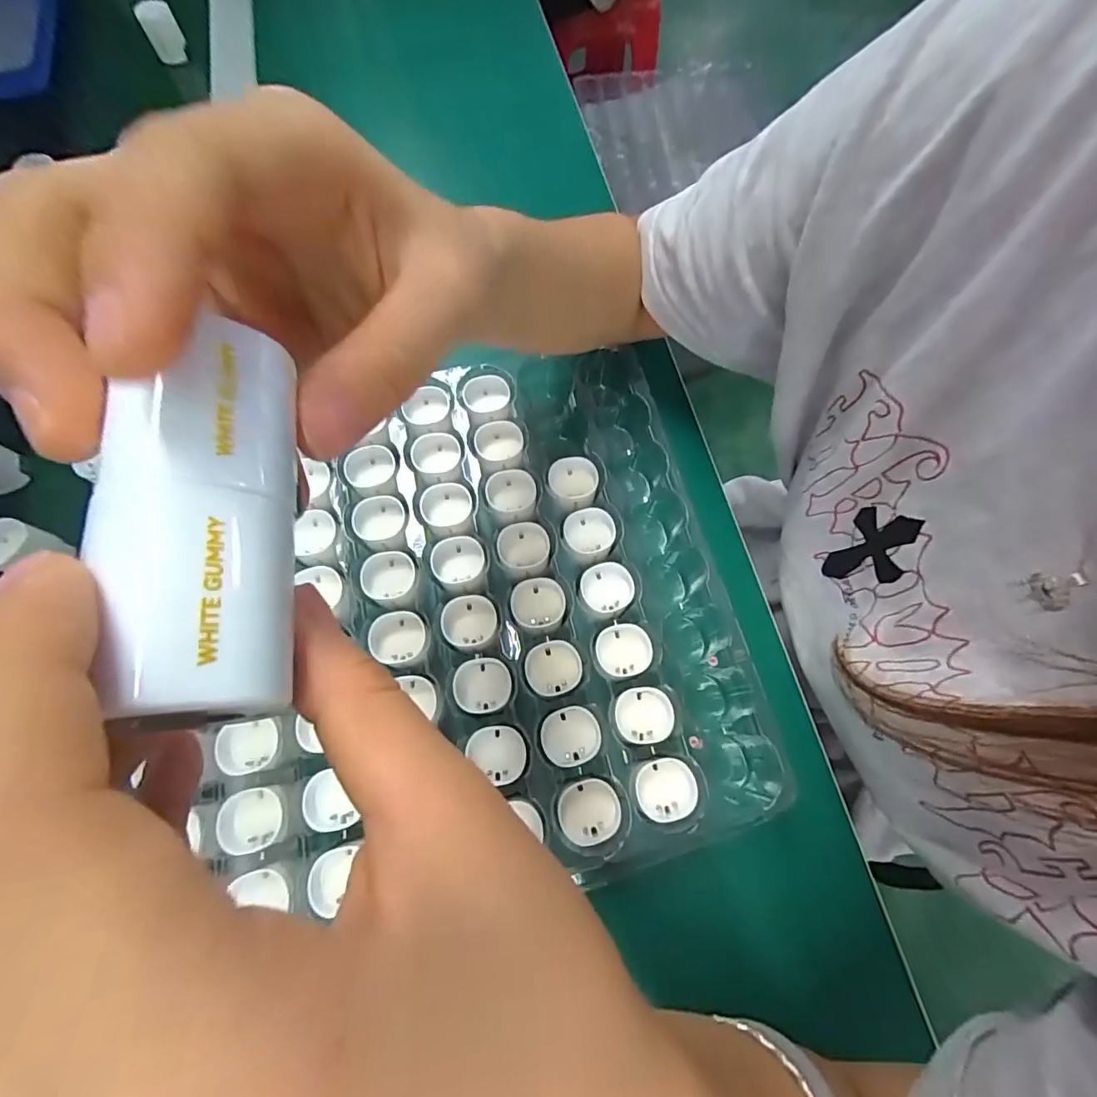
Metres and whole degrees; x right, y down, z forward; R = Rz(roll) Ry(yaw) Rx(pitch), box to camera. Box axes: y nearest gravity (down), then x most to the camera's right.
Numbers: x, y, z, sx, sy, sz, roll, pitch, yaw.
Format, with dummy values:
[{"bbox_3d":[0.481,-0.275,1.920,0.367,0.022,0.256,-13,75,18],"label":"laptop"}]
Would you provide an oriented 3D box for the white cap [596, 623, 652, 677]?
[{"bbox_3d":[0.043,0.058,0.289,0.029,0.012,0.028,0,69,-1],"label":"white cap"}]

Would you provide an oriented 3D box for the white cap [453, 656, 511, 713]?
[{"bbox_3d":[-0.036,0.075,0.280,0.031,0.012,0.028,-1,69,-1],"label":"white cap"}]

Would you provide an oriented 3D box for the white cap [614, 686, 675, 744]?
[{"bbox_3d":[0.052,0.090,0.276,0.031,0.012,0.028,-7,70,-3],"label":"white cap"}]

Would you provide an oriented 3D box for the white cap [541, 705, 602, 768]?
[{"bbox_3d":[0.012,0.099,0.270,0.030,0.012,0.028,-11,70,-5],"label":"white cap"}]

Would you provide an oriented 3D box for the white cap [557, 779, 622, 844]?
[{"bbox_3d":[0.021,0.134,0.259,0.030,0.014,0.028,0,69,-1],"label":"white cap"}]

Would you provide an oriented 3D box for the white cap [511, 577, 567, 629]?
[{"bbox_3d":[-0.006,0.033,0.295,0.031,0.012,0.029,-8,70,-4],"label":"white cap"}]

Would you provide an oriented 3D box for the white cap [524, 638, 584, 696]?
[{"bbox_3d":[0.003,0.067,0.284,0.031,0.011,0.028,-7,70,-3],"label":"white cap"}]

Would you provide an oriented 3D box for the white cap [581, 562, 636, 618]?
[{"bbox_3d":[0.034,0.024,0.297,0.029,0.012,0.031,0,69,-1],"label":"white cap"}]

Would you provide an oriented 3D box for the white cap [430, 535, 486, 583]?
[{"bbox_3d":[-0.054,0.007,0.302,0.030,0.014,0.025,-8,70,-4],"label":"white cap"}]

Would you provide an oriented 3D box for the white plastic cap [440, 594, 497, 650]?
[{"bbox_3d":[-0.045,0.042,0.290,0.030,0.012,0.030,0,69,-1],"label":"white plastic cap"}]

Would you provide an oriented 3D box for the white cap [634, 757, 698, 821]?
[{"bbox_3d":[0.060,0.124,0.263,0.030,0.017,0.029,0,69,-1],"label":"white cap"}]

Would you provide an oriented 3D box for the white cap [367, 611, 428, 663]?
[{"bbox_3d":[-0.085,0.050,0.286,0.029,0.013,0.027,-3,69,-2],"label":"white cap"}]

